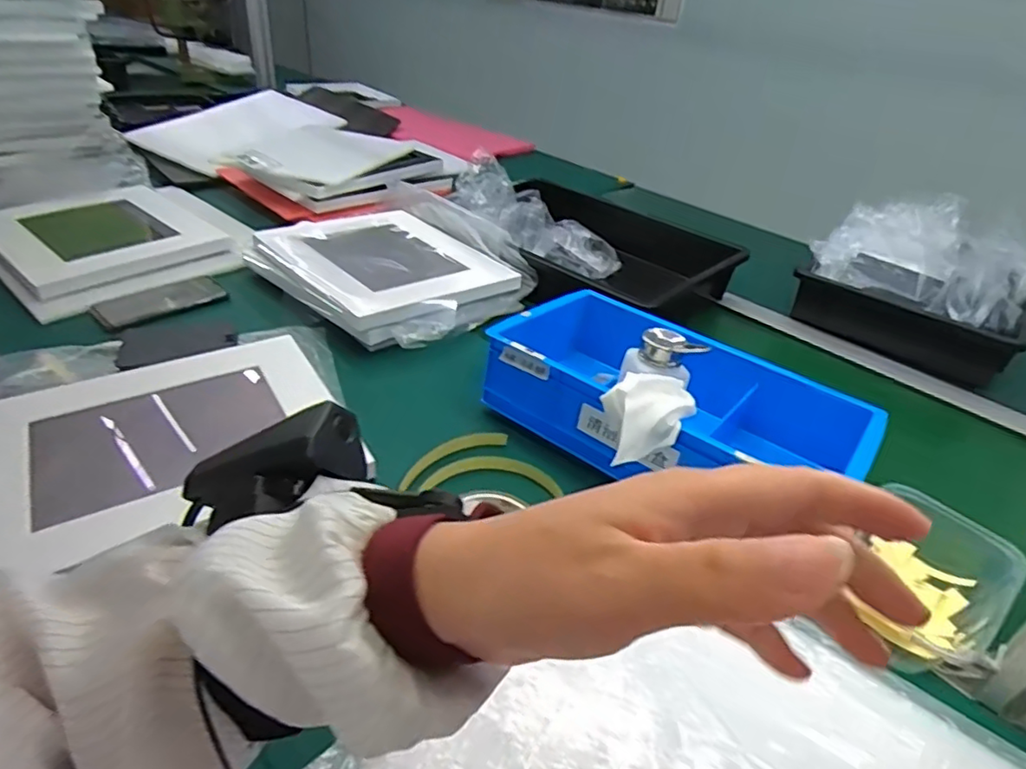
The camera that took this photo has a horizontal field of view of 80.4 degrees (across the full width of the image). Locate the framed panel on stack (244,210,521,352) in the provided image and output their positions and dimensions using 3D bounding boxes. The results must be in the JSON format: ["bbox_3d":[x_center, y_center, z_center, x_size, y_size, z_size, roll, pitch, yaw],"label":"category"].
[{"bbox_3d":[-0.188,-0.164,0.856,0.345,0.053,0.268,33,42,32],"label":"framed panel on stack"}]

